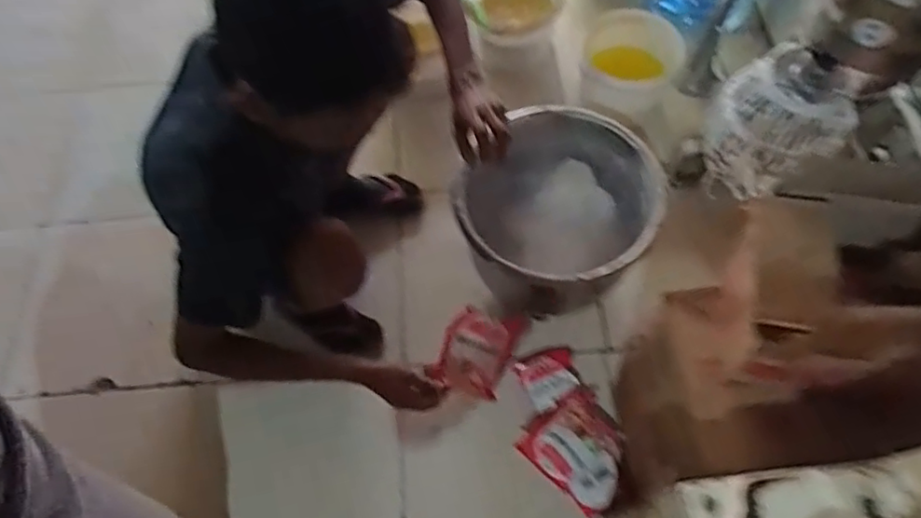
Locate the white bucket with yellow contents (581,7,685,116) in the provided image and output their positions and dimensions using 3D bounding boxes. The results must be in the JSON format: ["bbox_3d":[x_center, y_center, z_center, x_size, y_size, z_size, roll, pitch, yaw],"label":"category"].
[{"bbox_3d":[0.374,-0.432,1.367,0.196,0.146,0.180,-1,63,1],"label":"white bucket with yellow contents"}]

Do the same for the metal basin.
[{"bbox_3d":[0.165,-0.087,1.070,0.319,0.165,0.338,3,64,3],"label":"metal basin"}]

